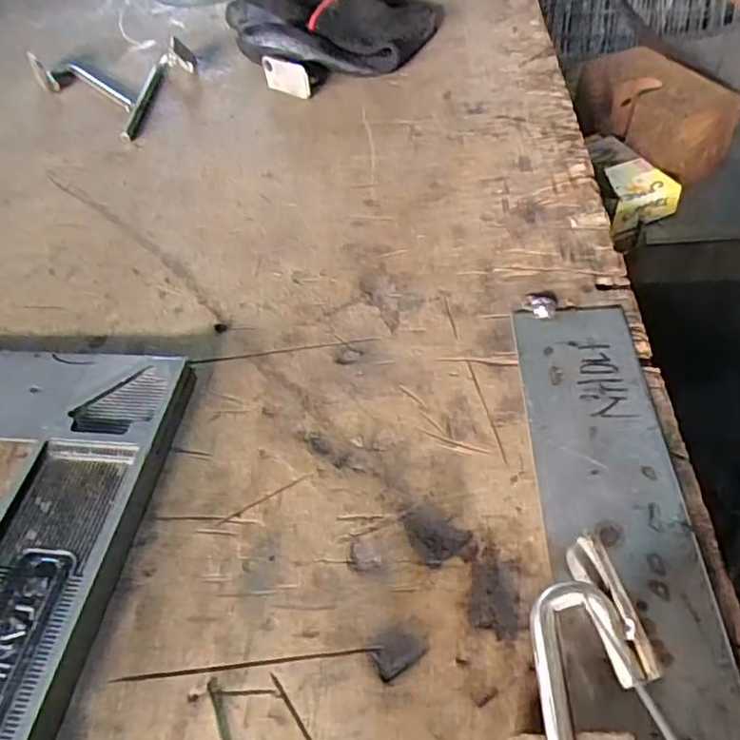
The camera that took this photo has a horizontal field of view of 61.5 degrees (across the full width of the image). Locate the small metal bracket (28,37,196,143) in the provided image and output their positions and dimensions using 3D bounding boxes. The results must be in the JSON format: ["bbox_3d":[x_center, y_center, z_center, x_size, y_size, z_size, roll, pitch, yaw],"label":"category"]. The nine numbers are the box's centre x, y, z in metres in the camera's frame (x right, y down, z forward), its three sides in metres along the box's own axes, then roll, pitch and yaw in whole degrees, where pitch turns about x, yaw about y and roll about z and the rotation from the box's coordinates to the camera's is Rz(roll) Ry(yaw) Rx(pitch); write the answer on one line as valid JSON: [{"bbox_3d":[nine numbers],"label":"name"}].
[{"bbox_3d":[-0.165,-0.202,0.423,0.087,0.019,0.133,-39,57,-23],"label":"small metal bracket"}]

